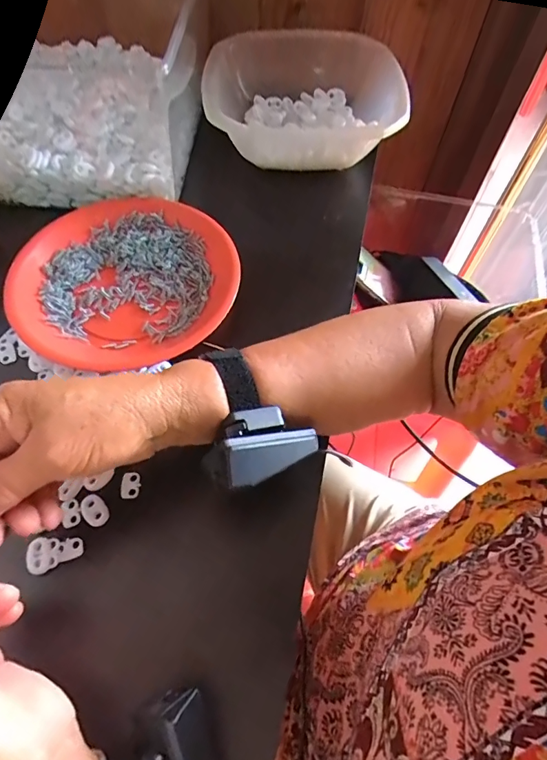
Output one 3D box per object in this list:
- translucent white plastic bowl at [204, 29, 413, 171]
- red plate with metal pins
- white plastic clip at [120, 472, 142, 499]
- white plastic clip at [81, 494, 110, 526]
[{"bbox_3d":[0.033,-0.297,0.470,0.198,0.076,0.161,6,59,2],"label":"translucent white plastic bowl"},{"bbox_3d":[-0.128,-0.091,0.389,0.186,0.026,0.178,1,59,-1],"label":"red plate with metal pins"},{"bbox_3d":[-0.102,0.075,0.311,0.014,0.004,0.019,4,59,0],"label":"white plastic clip"},{"bbox_3d":[-0.123,0.090,0.299,0.015,0.004,0.023,-35,66,-20],"label":"white plastic clip"}]

